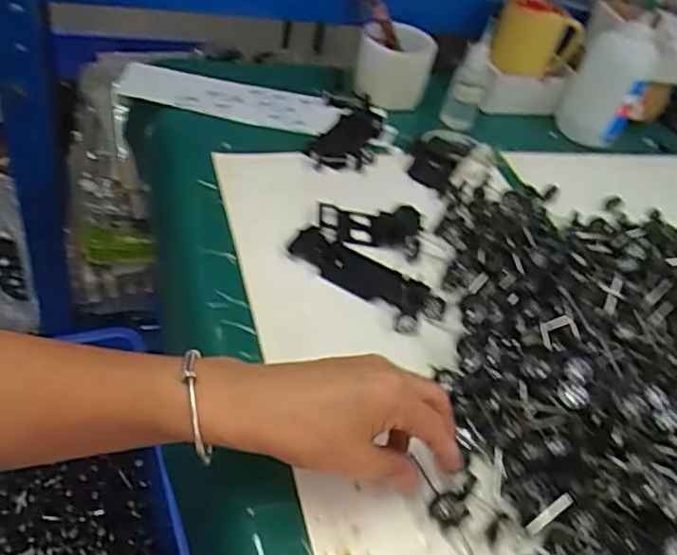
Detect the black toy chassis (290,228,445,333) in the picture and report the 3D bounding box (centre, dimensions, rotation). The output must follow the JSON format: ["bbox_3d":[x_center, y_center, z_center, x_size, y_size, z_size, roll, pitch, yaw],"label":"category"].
[{"bbox_3d":[0.023,-0.002,0.521,0.136,0.013,0.051,34,46,19],"label":"black toy chassis"}]

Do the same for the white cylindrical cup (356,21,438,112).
[{"bbox_3d":[0.064,-0.247,0.728,0.087,0.077,0.081,8,44,-8],"label":"white cylindrical cup"}]

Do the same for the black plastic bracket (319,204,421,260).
[{"bbox_3d":[0.028,-0.048,0.569,0.092,0.009,0.054,11,43,-4],"label":"black plastic bracket"}]

